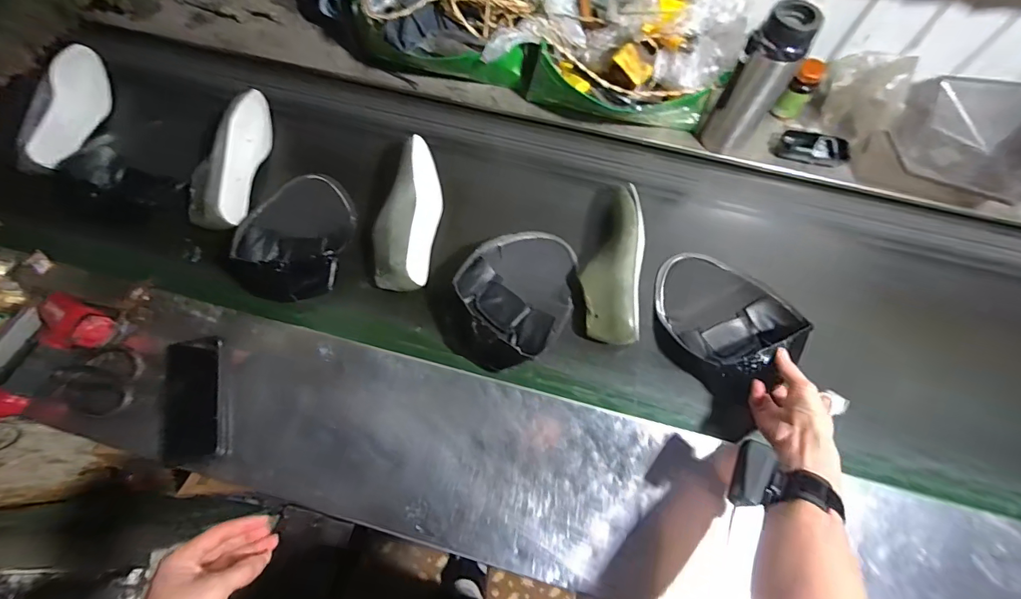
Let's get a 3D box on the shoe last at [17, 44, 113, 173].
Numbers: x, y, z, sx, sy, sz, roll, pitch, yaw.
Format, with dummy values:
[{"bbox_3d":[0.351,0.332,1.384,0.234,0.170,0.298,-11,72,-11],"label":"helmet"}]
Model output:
[{"bbox_3d":[-0.937,-0.396,0.920,0.082,0.094,0.310,-1,71,-3],"label":"shoe last"}]

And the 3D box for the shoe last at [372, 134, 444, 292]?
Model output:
[{"bbox_3d":[-0.163,-0.138,0.697,0.091,0.080,0.256,8,71,1],"label":"shoe last"}]

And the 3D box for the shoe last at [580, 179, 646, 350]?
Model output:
[{"bbox_3d":[0.158,-0.057,0.660,0.082,0.069,0.237,8,71,1],"label":"shoe last"}]

